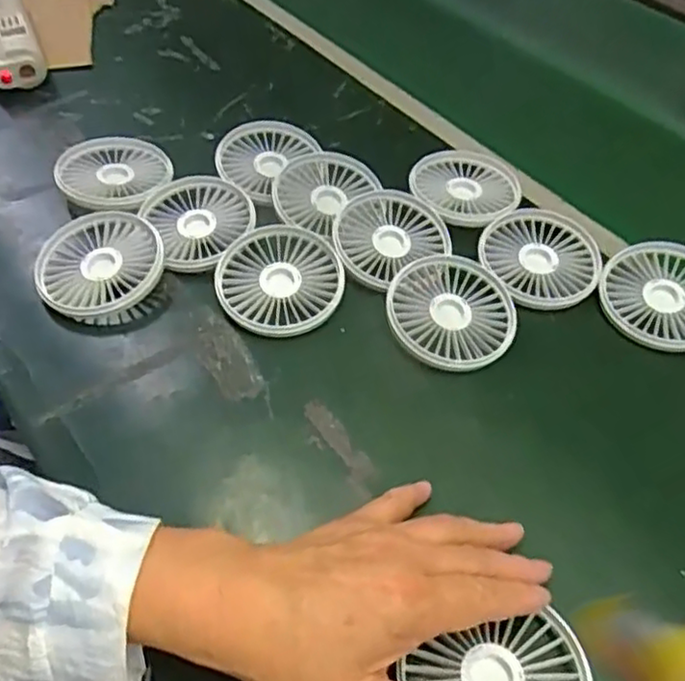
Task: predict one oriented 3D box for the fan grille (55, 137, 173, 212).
[{"bbox_3d":[-0.184,-0.136,0.527,0.087,0.011,0.089,12,52,6],"label":"fan grille"}]

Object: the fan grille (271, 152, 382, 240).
[{"bbox_3d":[-0.009,-0.115,0.514,0.083,0.018,0.081,2,52,-2],"label":"fan grille"}]

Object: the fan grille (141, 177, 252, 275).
[{"bbox_3d":[-0.107,-0.089,0.498,0.078,0.024,0.086,-10,53,-11],"label":"fan grille"}]

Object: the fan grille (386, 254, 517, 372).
[{"bbox_3d":[0.076,-0.022,0.448,0.084,0.013,0.090,2,52,-2],"label":"fan grille"}]

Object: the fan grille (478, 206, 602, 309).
[{"bbox_3d":[0.149,-0.062,0.483,0.088,0.015,0.086,2,52,-2],"label":"fan grille"}]

